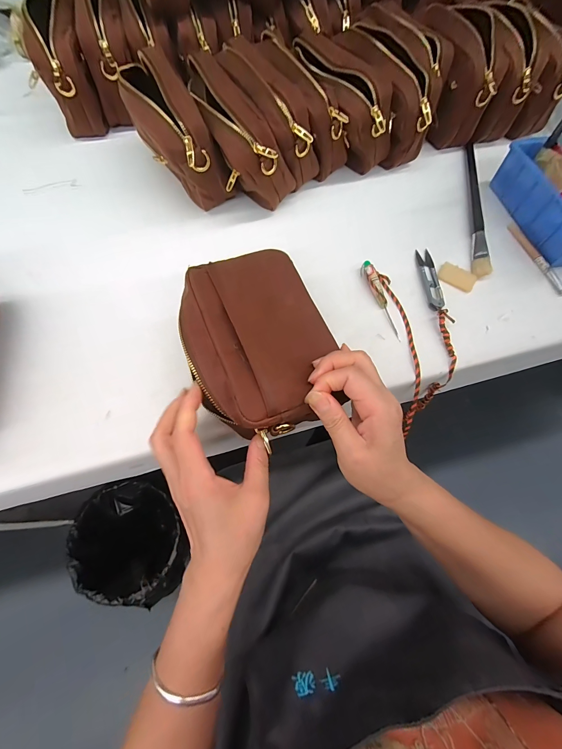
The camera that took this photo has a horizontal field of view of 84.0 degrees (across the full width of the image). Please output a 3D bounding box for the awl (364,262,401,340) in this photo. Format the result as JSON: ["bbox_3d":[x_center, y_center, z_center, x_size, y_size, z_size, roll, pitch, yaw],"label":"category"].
[{"bbox_3d":[0.124,-0.095,0.389,0.014,0.011,0.117,-10,68,-7],"label":"awl"}]

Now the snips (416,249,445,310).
[{"bbox_3d":[0.195,-0.127,0.406,0.022,0.013,0.101,2,67,-2],"label":"snips"}]

